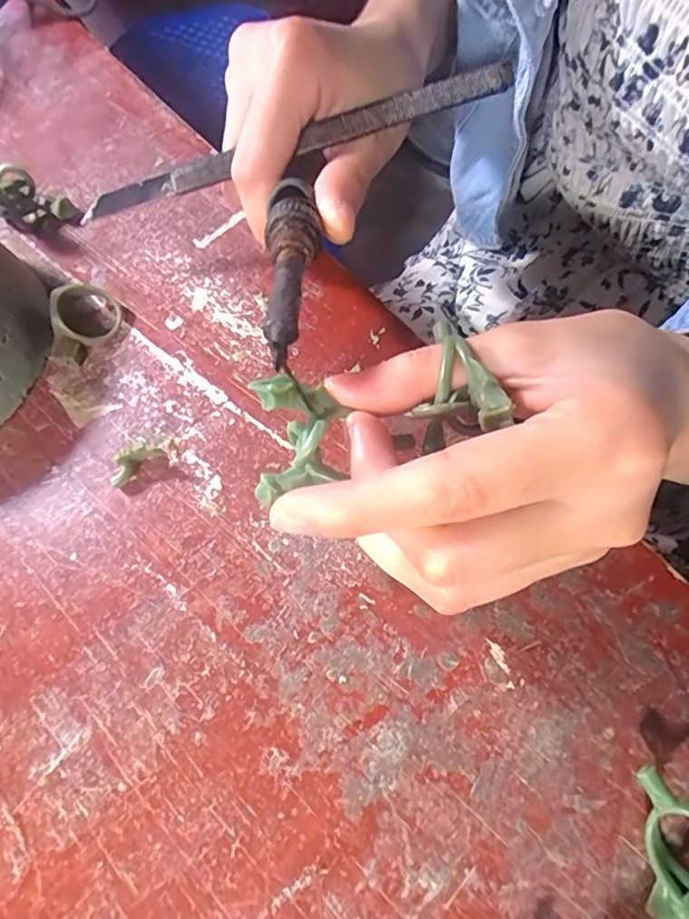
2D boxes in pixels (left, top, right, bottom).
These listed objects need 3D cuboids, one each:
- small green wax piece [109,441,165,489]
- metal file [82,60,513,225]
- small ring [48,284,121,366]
[{"bbox_3d":[-0.076,0.000,0.188,0.007,0.012,0.020,37,73,16],"label":"small green wax piece"},{"bbox_3d":[-0.021,-0.117,0.196,0.163,0.008,0.006,-14,67,7],"label":"metal file"},{"bbox_3d":[-0.102,-0.054,0.208,0.021,0.017,0.032,-3,67,1],"label":"small ring"}]

